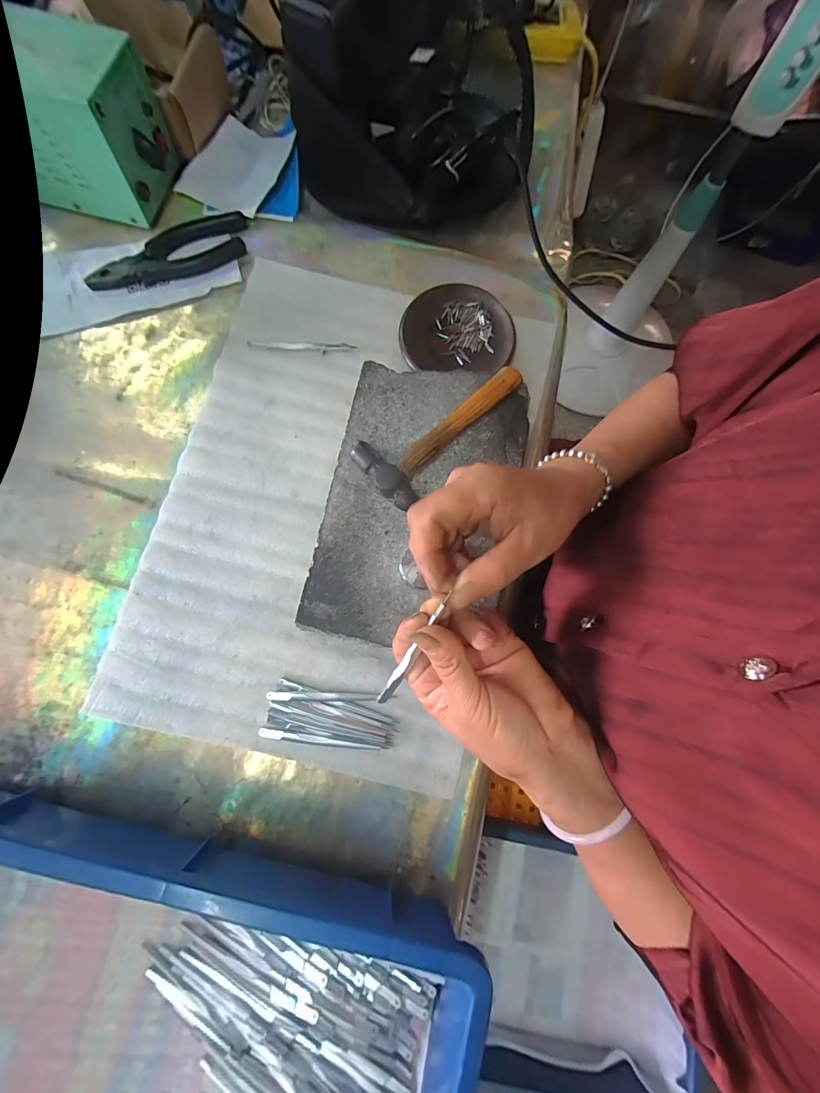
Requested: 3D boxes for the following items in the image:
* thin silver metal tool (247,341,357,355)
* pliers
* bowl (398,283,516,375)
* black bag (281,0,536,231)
[{"bbox_3d":[-0.108,-0.201,0.381,0.106,0.004,0.009,1,79,-1],"label":"thin silver metal tool"},{"bbox_3d":[-0.247,-0.301,0.390,0.164,0.013,0.060,-20,80,-5],"label":"pliers"},{"bbox_3d":[0.048,-0.220,0.387,0.111,0.018,0.092,4,79,0],"label":"bowl"},{"bbox_3d":[0.026,-0.584,0.397,0.226,0.114,0.443,10,79,1],"label":"black bag"}]

